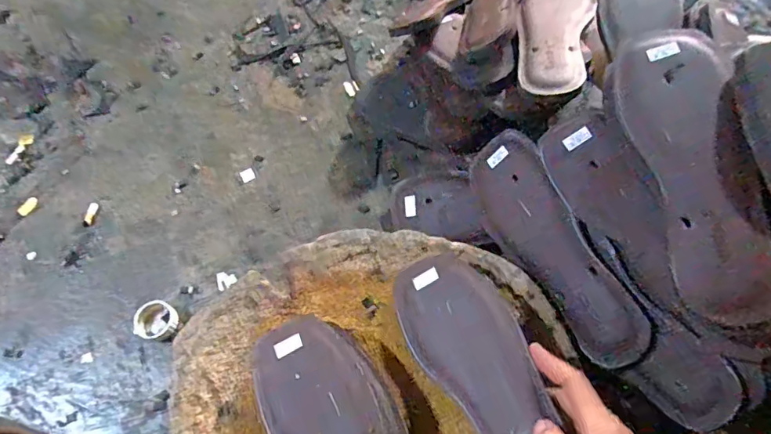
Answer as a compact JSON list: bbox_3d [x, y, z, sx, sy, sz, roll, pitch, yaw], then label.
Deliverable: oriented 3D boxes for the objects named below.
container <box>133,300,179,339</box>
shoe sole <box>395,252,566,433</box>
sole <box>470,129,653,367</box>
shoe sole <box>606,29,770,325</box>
[{"bbox_3d":[-0.258,0.116,0.566,0.043,0.019,0.042,-1,64,3],"label":"container"},{"bbox_3d":[0.086,0.136,0.417,0.086,0.013,0.241,-33,60,8],"label":"shoe sole"},{"bbox_3d":[0.161,0.026,0.500,0.078,0.013,0.248,-40,63,29],"label":"sole"},{"bbox_3d":[0.259,-0.037,0.421,0.079,0.045,0.245,-21,84,38],"label":"shoe sole"}]

